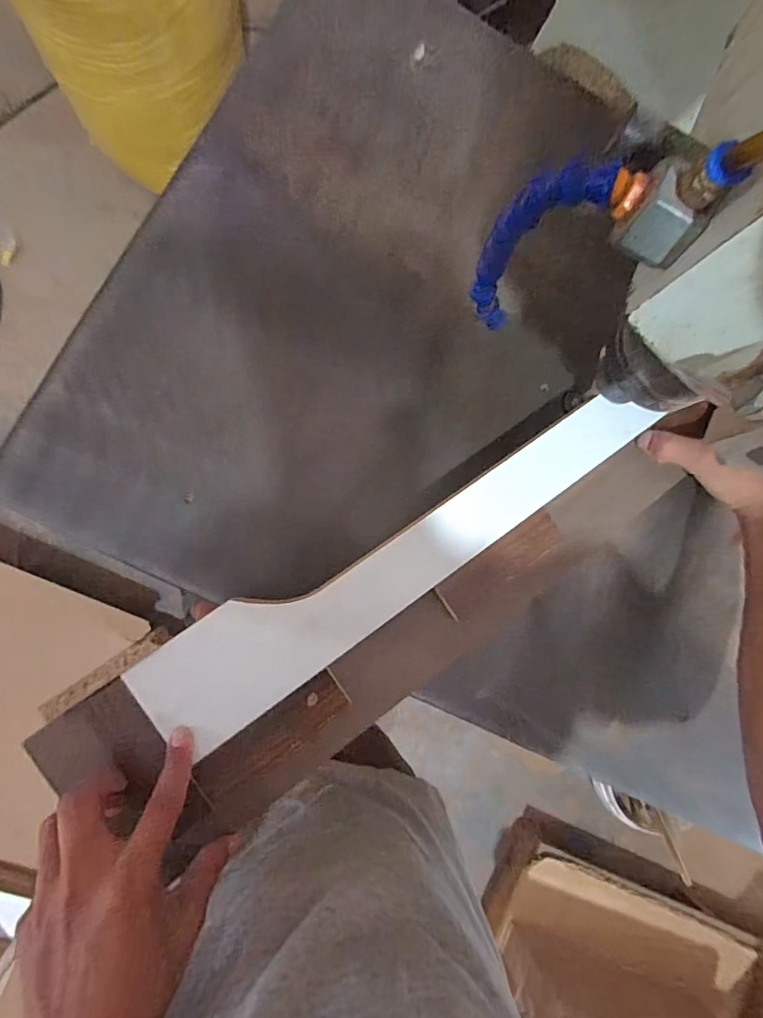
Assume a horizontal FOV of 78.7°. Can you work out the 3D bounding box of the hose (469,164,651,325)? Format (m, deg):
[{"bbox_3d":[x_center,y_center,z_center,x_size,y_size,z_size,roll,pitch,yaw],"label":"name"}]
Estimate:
[{"bbox_3d":[0.074,-0.126,0.231,0.042,0.108,0.014,24,82,-6],"label":"hose"}]

